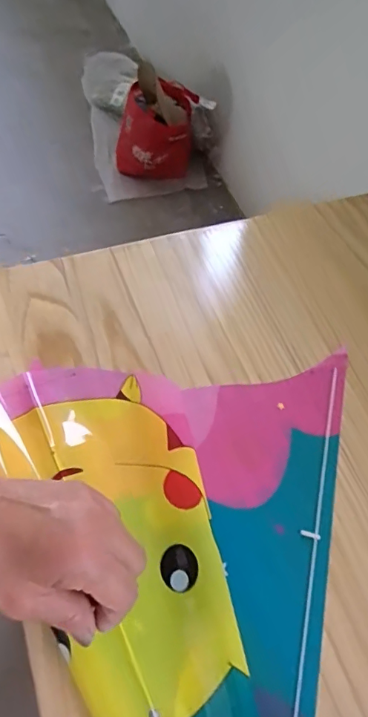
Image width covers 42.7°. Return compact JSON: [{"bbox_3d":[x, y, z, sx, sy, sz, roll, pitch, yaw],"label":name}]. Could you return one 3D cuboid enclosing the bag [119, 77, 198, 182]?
[{"bbox_3d":[-0.086,-0.669,1.410,0.226,0.269,0.186,1,58,-6],"label":"bag"}]

